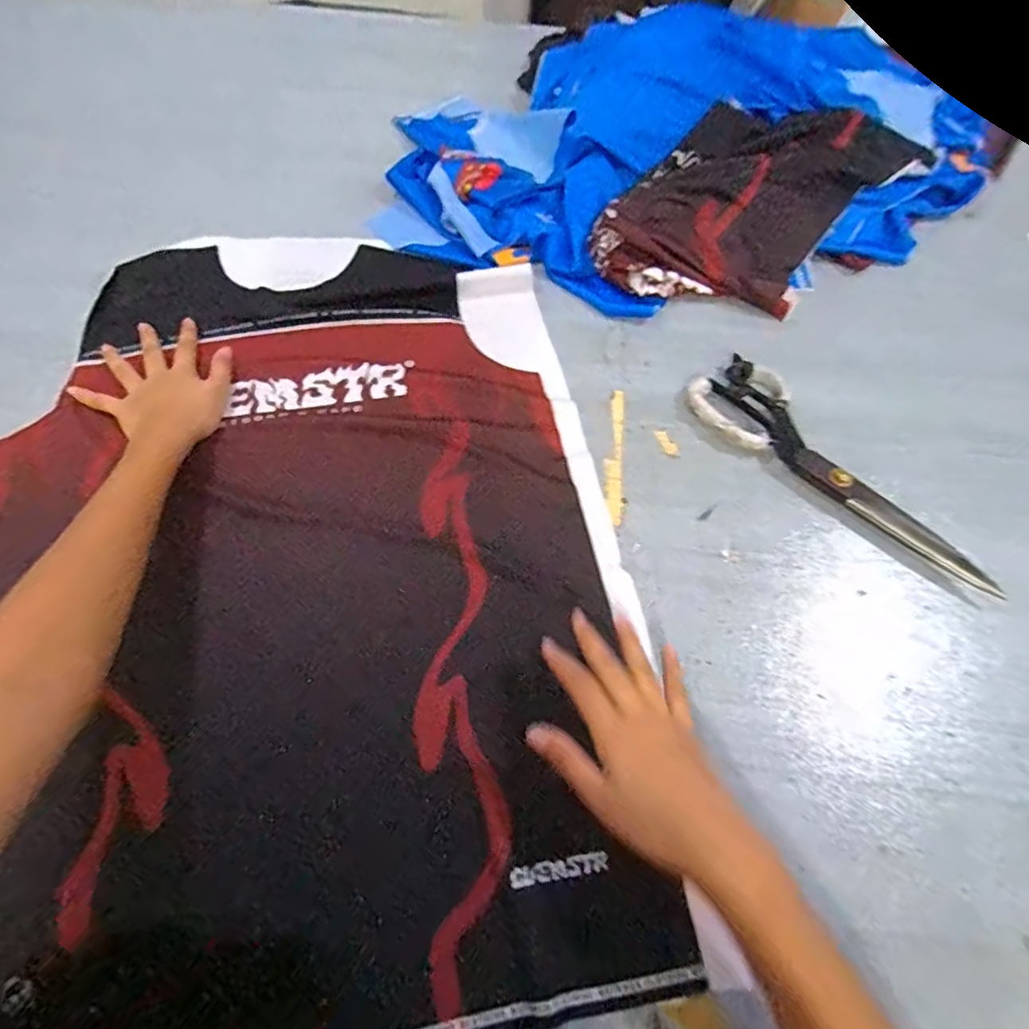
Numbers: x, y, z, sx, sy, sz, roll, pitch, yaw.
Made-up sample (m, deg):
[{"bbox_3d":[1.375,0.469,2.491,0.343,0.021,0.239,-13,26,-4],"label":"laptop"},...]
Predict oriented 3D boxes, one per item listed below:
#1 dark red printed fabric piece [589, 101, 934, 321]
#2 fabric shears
[{"bbox_3d":[0.268,-0.349,0.633,0.198,0.082,0.374,38,67,16],"label":"dark red printed fabric piece"},{"bbox_3d":[0.272,-0.033,0.495,0.083,0.023,0.278,-35,69,-18],"label":"fabric shears"}]

